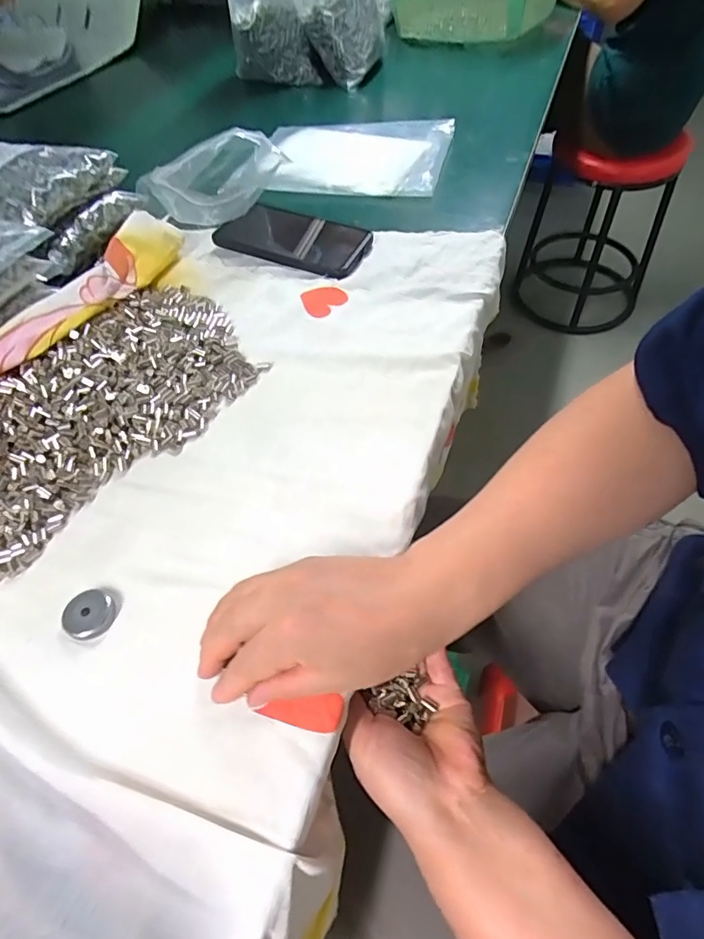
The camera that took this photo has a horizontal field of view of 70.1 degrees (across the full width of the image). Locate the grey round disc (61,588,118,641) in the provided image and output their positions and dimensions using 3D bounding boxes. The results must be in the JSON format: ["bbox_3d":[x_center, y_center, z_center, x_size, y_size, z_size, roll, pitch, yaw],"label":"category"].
[{"bbox_3d":[-0.161,0.088,0.307,0.026,0.010,0.030,18,57,16],"label":"grey round disc"}]

